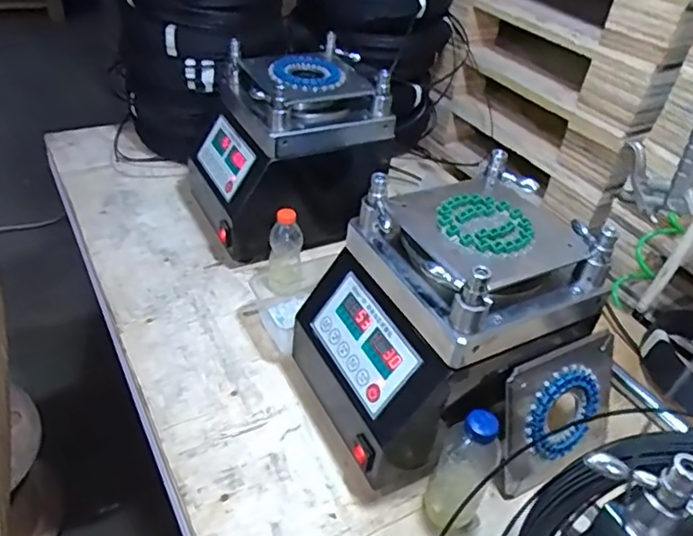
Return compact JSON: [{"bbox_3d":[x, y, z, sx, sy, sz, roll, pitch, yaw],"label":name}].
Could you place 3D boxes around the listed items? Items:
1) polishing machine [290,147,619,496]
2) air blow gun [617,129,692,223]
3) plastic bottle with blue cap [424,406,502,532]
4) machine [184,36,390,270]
[{"bbox_3d":[0.113,0.057,0.694,0.276,0.274,0.223,-12,42,-22],"label":"polishing machine"},{"bbox_3d":[0.342,-0.130,0.596,0.071,0.163,0.075,16,39,12],"label":"air blow gun"},{"bbox_3d":[0.127,0.203,0.611,0.058,0.154,0.076,22,41,20],"label":"plastic bottle with blue cap"},{"bbox_3d":[-0.095,-0.206,0.976,0.303,0.254,0.286,-12,42,-21],"label":"machine"}]

